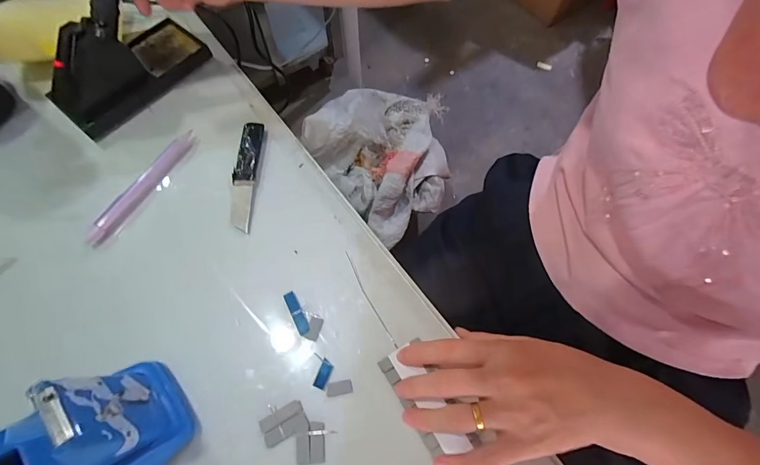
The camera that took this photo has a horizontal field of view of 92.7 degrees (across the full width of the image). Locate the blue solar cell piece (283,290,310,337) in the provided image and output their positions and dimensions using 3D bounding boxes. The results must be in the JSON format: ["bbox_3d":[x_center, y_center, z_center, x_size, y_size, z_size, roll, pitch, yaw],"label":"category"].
[{"bbox_3d":[-0.071,0.067,0.306,0.010,0.004,0.038,-27,70,-11],"label":"blue solar cell piece"}]

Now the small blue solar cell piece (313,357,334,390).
[{"bbox_3d":[-0.044,0.113,0.288,0.010,0.004,0.022,21,73,6],"label":"small blue solar cell piece"}]

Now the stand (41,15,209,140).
[{"bbox_3d":[-0.273,-0.186,0.378,0.083,0.066,0.159,35,71,13],"label":"stand"}]

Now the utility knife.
[{"bbox_3d":[-0.134,-0.058,0.359,0.023,0.006,0.118,1,67,0],"label":"utility knife"}]

